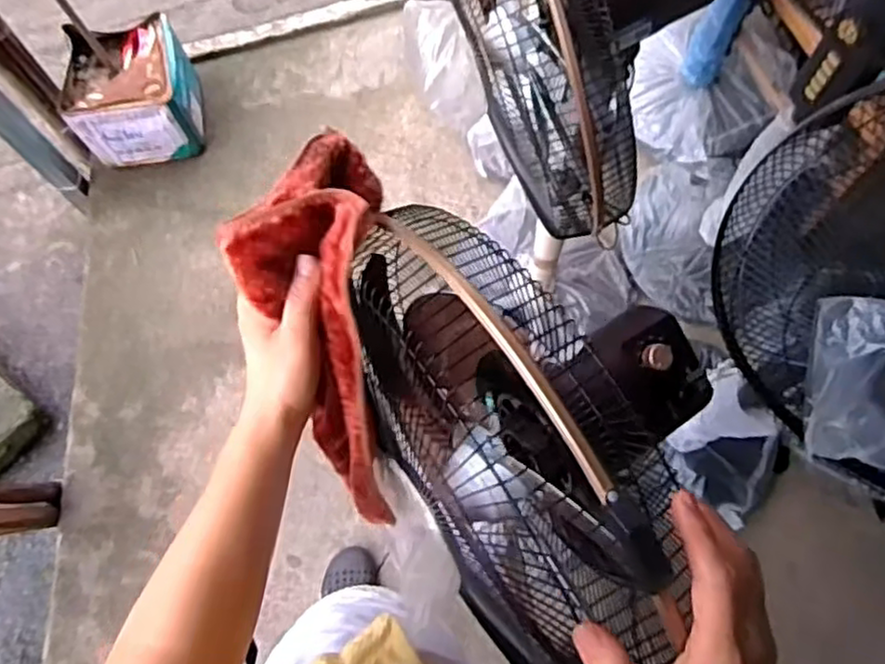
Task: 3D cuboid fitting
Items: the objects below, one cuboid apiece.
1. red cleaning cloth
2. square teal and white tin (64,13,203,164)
[{"bbox_3d":[-0.082,0.015,0.496,0.089,0.089,0.283,-5,114,-1],"label":"red cleaning cloth"},{"bbox_3d":[-0.690,-0.543,1.559,0.252,0.215,0.261,-12,75,-3],"label":"square teal and white tin"}]

